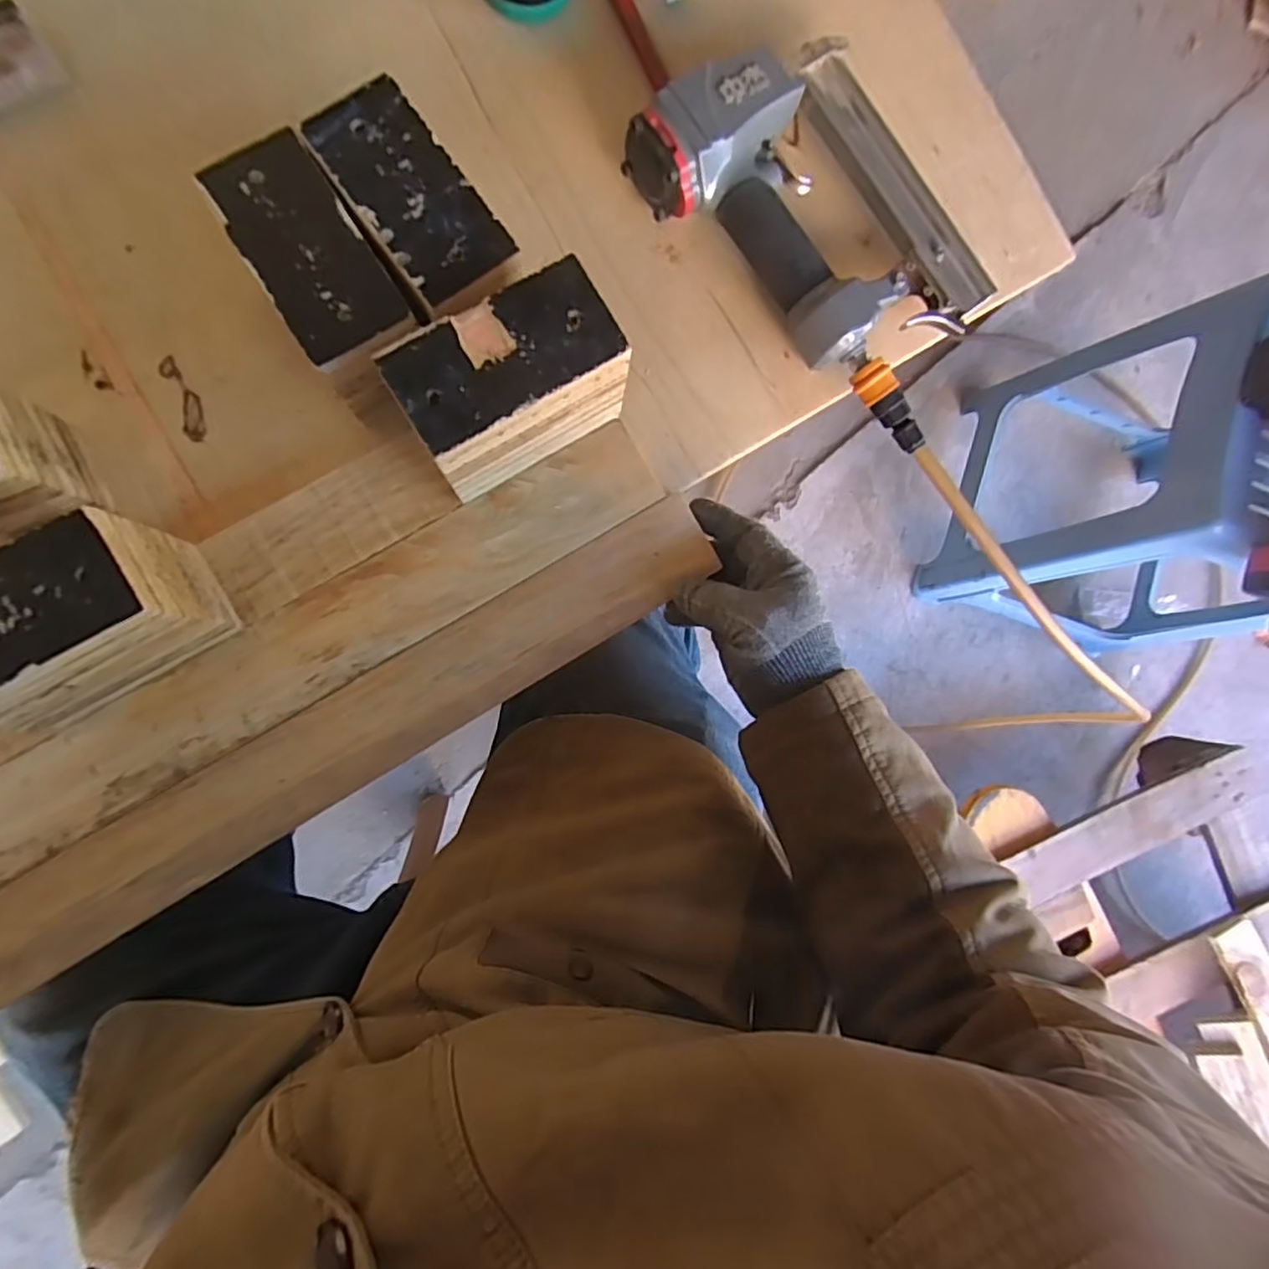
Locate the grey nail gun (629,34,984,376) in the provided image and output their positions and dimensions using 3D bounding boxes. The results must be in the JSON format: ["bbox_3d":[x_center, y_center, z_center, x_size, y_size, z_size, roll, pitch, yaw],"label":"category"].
[{"bbox_3d":[0.130,-0.286,0.428,0.229,0.061,0.158,44,82,-3],"label":"grey nail gun"}]

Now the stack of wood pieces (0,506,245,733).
[{"bbox_3d":[-0.294,-0.003,0.333,0.116,0.094,0.060,-32,91,-8],"label":"stack of wood pieces"}]

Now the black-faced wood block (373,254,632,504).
[{"bbox_3d":[-0.070,-0.137,0.367,0.119,0.093,0.065,-32,91,-8],"label":"black-faced wood block"}]

